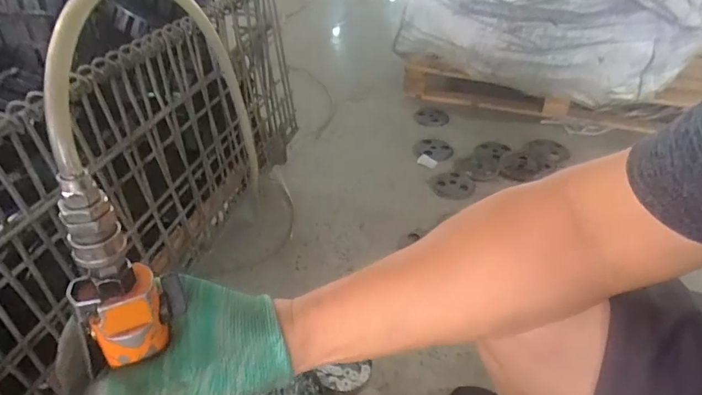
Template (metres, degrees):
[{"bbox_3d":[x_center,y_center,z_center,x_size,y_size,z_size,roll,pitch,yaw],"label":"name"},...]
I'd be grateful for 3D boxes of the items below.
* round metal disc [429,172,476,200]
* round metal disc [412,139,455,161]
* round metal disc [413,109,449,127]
[{"bbox_3d":[0.284,-0.037,1.242,0.119,0.013,0.117,0,38,0],"label":"round metal disc"},{"bbox_3d":[0.266,-0.155,1.408,0.121,0.010,0.121,0,38,0],"label":"round metal disc"},{"bbox_3d":[0.283,-0.283,1.553,0.121,0.013,0.128,0,38,0],"label":"round metal disc"}]

